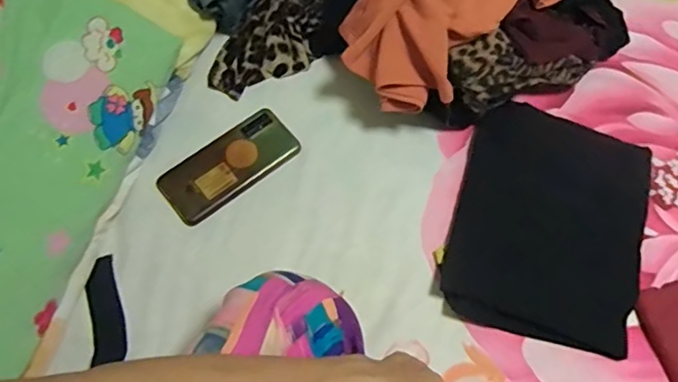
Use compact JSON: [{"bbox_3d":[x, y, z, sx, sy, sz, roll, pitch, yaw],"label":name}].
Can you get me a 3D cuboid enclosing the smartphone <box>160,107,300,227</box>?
[{"bbox_3d":[-0.128,-0.031,0.661,0.160,0.012,0.075,-38,69,-18],"label":"smartphone"}]

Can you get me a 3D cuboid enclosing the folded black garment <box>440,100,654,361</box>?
[{"bbox_3d":[0.236,0.029,0.628,0.201,0.019,0.274,16,64,8],"label":"folded black garment"}]

